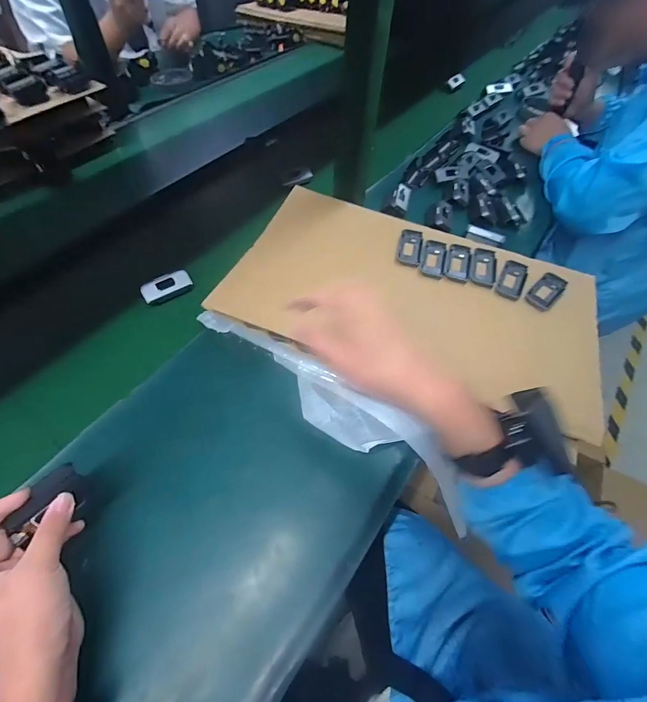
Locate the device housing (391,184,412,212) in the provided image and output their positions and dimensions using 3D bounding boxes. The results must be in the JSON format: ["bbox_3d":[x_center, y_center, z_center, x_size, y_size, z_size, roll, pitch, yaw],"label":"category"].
[{"bbox_3d":[0.153,-0.302,0.697,0.032,0.013,0.078,14,57,6],"label":"device housing"}]

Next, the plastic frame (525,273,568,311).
[{"bbox_3d":[0.329,-0.089,0.524,0.038,0.008,0.075,40,63,21],"label":"plastic frame"}]

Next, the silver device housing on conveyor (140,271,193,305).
[{"bbox_3d":[-0.249,-0.102,0.565,0.077,0.022,0.034,-36,65,-23],"label":"silver device housing on conveyor"}]

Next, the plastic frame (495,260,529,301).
[{"bbox_3d":[0.287,-0.109,0.538,0.036,0.007,0.079,26,59,14],"label":"plastic frame"}]

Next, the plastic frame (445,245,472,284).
[{"bbox_3d":[0.209,-0.136,0.555,0.034,0.013,0.074,15,57,7],"label":"plastic frame"}]

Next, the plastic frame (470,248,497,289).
[{"bbox_3d":[0.248,-0.130,0.551,0.037,0.009,0.080,16,57,7],"label":"plastic frame"}]

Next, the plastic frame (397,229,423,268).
[{"bbox_3d":[0.137,-0.164,0.564,0.035,0.005,0.074,11,63,8],"label":"plastic frame"}]

